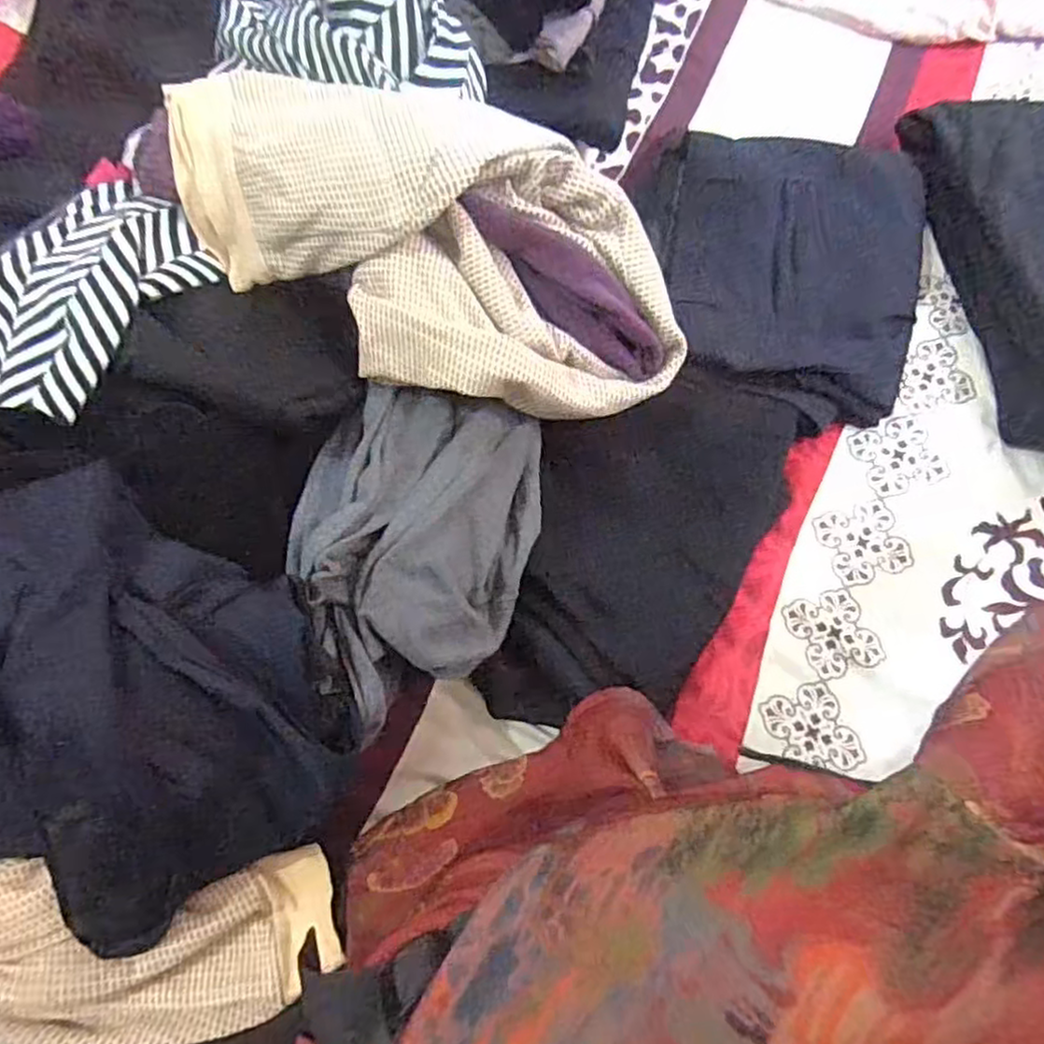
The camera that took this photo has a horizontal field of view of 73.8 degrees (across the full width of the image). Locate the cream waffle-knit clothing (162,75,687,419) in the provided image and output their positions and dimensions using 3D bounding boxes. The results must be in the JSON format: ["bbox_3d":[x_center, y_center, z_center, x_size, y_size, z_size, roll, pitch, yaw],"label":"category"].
[{"bbox_3d":[-0.082,-0.205,0.495,0.414,0.105,0.178,31,76,8],"label":"cream waffle-knit clothing"}]

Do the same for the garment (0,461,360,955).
[{"bbox_3d":[-0.265,0.119,0.420,0.270,0.114,0.250,0,74,-1],"label":"garment"}]

